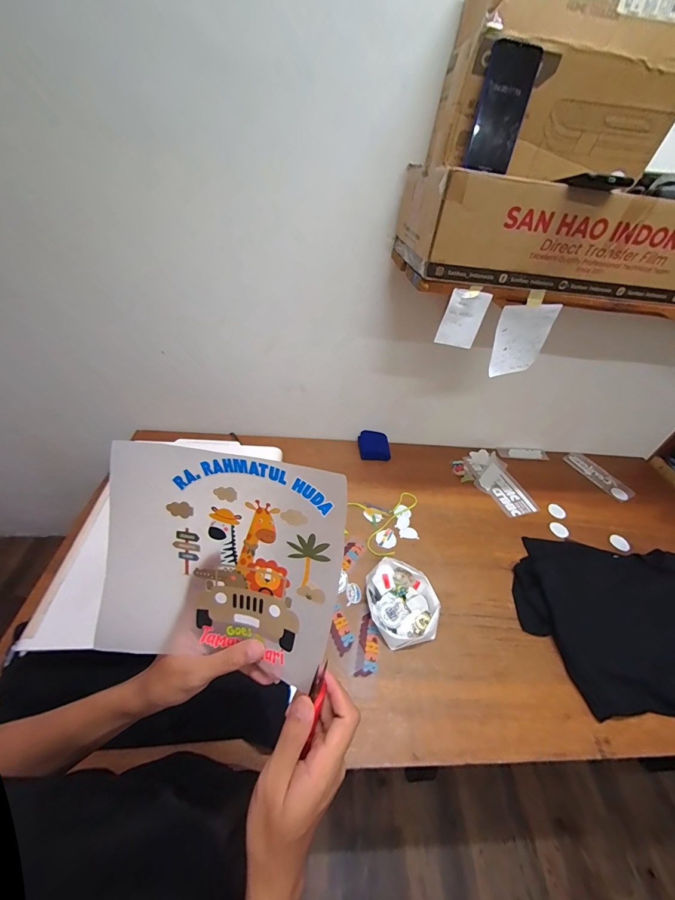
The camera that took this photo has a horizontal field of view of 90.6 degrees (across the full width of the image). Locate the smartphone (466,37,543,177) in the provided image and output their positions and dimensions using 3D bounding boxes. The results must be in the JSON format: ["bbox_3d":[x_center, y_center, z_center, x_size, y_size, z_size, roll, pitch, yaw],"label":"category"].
[{"bbox_3d":[0.261,-0.541,0.533,0.071,0.152,0.009,12,27,0],"label":"smartphone"}]

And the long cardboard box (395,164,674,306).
[{"bbox_3d":[0.458,-0.433,0.671,0.614,0.154,0.240,2,43,-5],"label":"long cardboard box"}]

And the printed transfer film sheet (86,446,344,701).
[{"bbox_3d":[-0.097,0.097,0.282,0.205,0.183,0.032,11,14,8],"label":"printed transfer film sheet"}]

